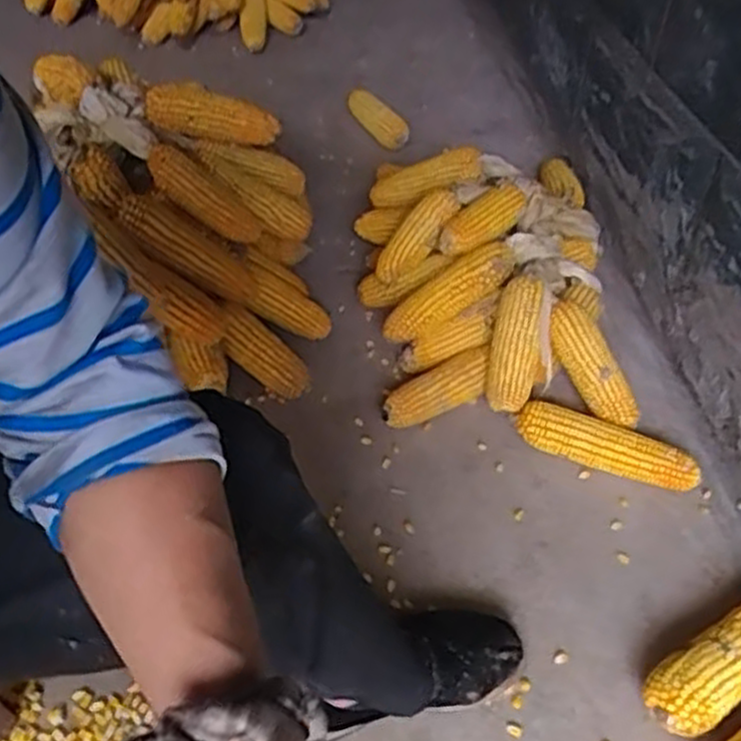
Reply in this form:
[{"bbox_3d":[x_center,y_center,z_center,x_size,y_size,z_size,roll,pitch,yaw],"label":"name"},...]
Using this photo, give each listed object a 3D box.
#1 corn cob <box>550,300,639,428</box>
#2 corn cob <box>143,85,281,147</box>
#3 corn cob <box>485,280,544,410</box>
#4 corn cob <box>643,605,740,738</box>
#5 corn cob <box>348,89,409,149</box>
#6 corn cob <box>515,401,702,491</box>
[{"bbox_3d":[0.270,-0.007,0.944,0.058,0.042,0.167,-27,86,-22],"label":"corn cob"},{"bbox_3d":[-0.192,-0.314,0.942,0.160,0.046,0.056,12,46,-2],"label":"corn cob"},{"bbox_3d":[0.176,-0.033,0.945,0.058,0.164,0.048,9,7,12],"label":"corn cob"},{"bbox_3d":[0.336,0.264,0.717,0.193,0.056,0.059,-26,50,-24],"label":"corn cob"},{"bbox_3d":[0.011,-0.469,1.435,0.057,0.054,0.185,-18,47,-17],"label":"corn cob"},{"bbox_3d":[0.274,0.093,0.904,0.208,0.052,0.047,18,49,20],"label":"corn cob"}]

